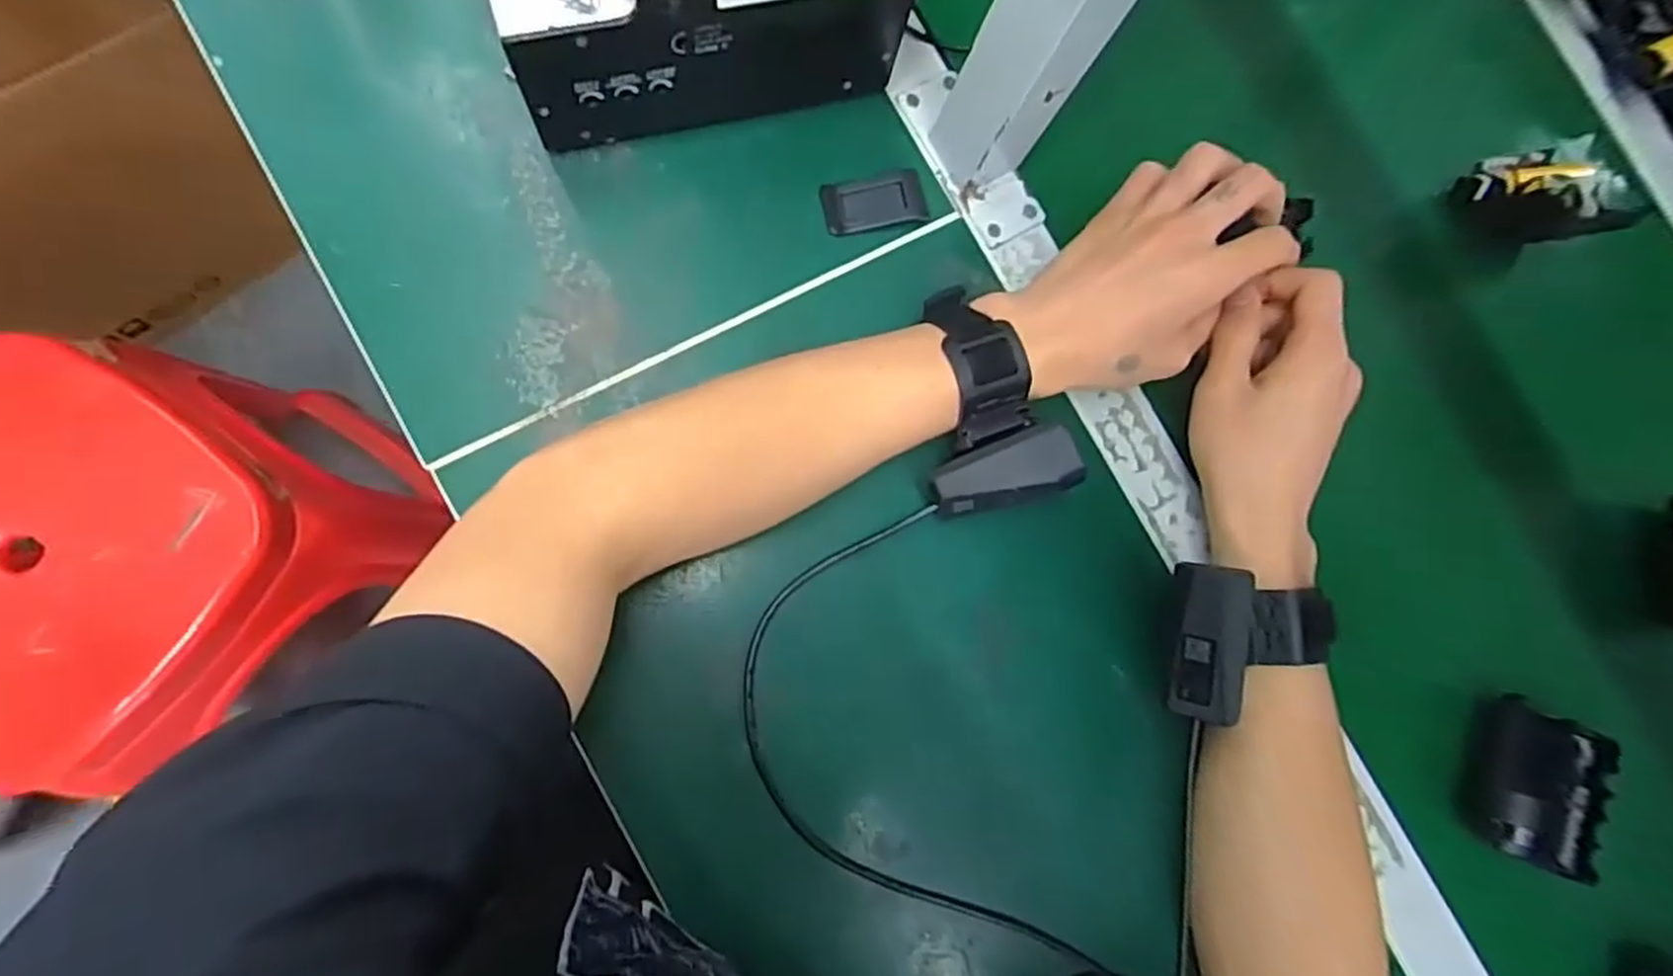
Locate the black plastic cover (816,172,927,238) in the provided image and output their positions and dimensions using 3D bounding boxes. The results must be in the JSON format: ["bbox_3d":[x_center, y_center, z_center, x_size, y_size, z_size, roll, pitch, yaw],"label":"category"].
[{"bbox_3d":[0.021,-0.151,0.395,0.055,0.008,0.028,-13,87,-9],"label":"black plastic cover"}]

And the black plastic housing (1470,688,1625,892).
[{"bbox_3d":[0.380,0.162,0.409,0.058,0.041,0.079,22,82,-6],"label":"black plastic housing"}]

